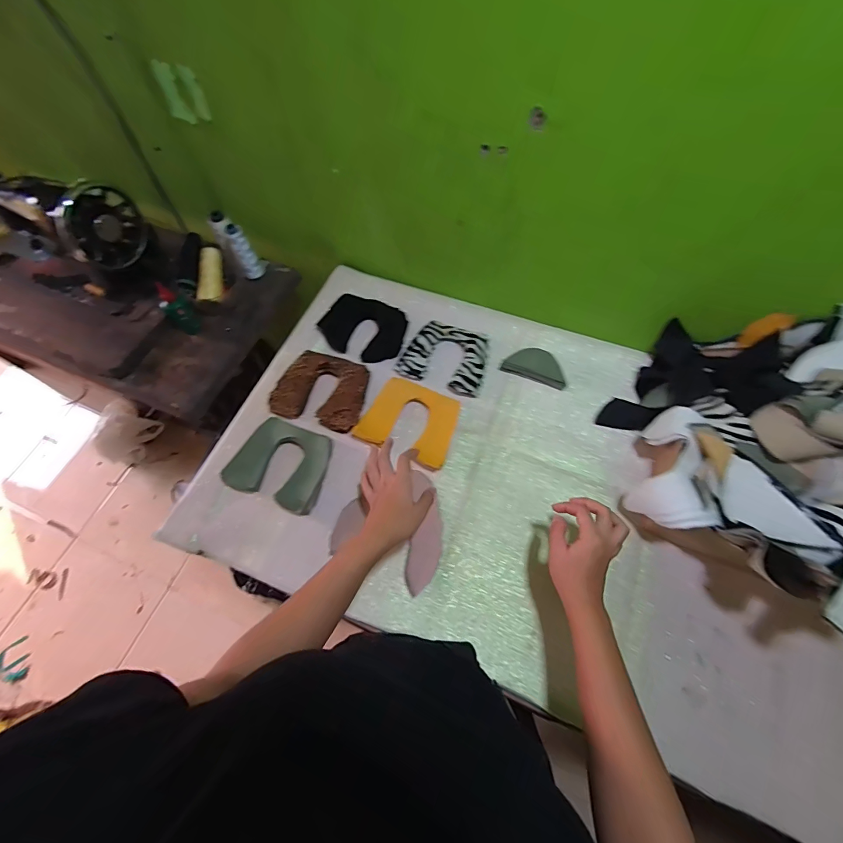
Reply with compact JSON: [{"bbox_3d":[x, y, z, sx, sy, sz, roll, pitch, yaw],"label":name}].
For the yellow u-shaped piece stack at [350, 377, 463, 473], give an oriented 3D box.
[{"bbox_3d":[-0.017,-0.002,0.674,0.153,0.016,0.126,23,70,11],"label":"yellow u-shaped piece stack"}]

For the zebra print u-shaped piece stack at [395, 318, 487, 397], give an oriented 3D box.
[{"bbox_3d":[0.047,-0.122,0.718,0.148,0.019,0.131,20,66,11],"label":"zebra print u-shaped piece stack"}]

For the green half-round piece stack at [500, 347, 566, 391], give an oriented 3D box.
[{"bbox_3d":[0.204,-0.101,0.705,0.111,0.017,0.055,19,66,11],"label":"green half-round piece stack"}]

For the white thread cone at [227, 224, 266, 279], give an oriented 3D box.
[{"bbox_3d":[-0.355,-0.338,0.803,0.042,0.110,0.044,-27,66,-11],"label":"white thread cone"}]

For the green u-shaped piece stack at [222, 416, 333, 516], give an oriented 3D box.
[{"bbox_3d":[-0.219,0.066,0.632,0.146,0.023,0.124,18,66,11],"label":"green u-shaped piece stack"}]

